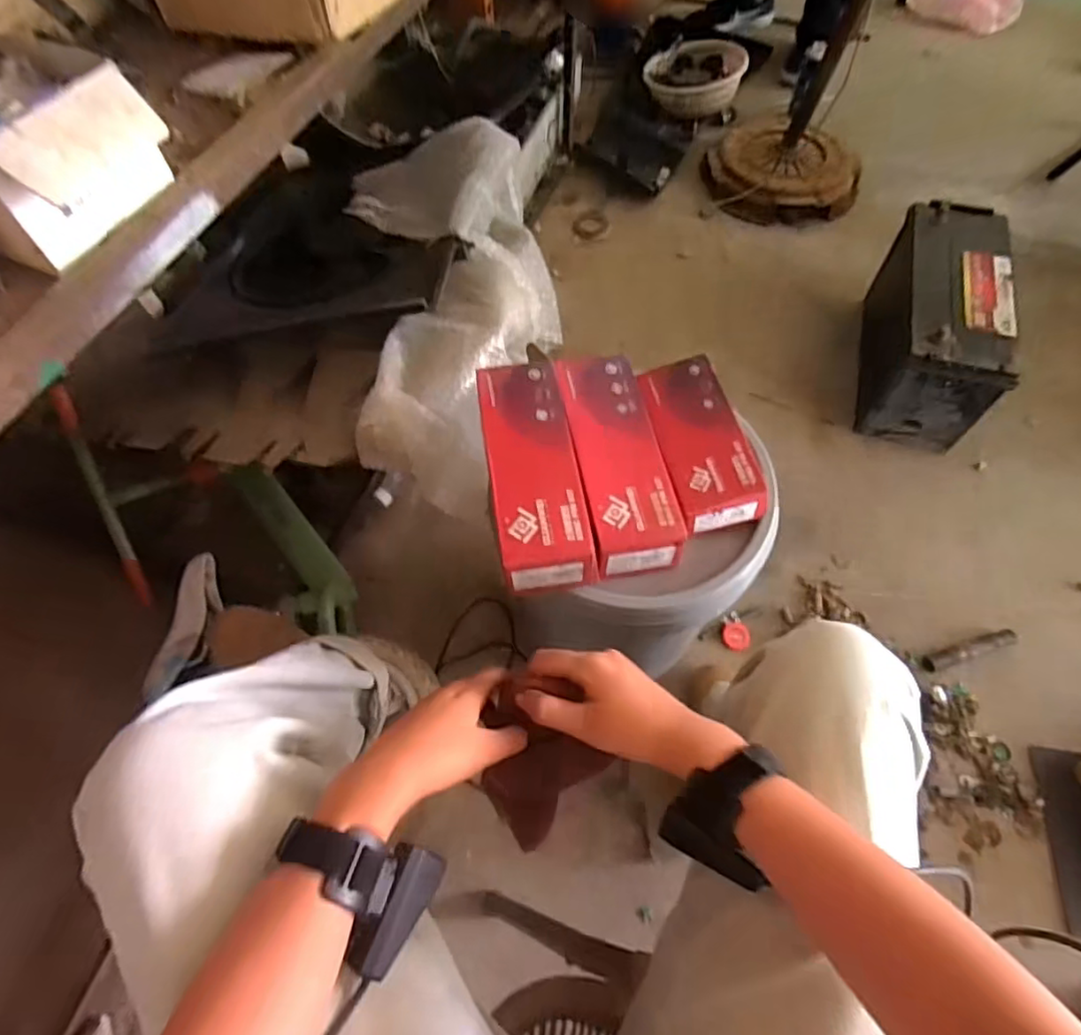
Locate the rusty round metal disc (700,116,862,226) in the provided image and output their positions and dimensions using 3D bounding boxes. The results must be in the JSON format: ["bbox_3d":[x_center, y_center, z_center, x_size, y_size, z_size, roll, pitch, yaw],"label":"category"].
[{"bbox_3d":[0.564,-0.814,1.478,0.341,0.074,0.311,-1,61,2],"label":"rusty round metal disc"}]

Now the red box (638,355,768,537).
[{"bbox_3d":[0.159,-0.078,0.650,0.087,0.052,0.174,-12,62,-6],"label":"red box"}]

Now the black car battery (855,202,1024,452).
[{"bbox_3d":[0.701,-0.343,1.132,0.158,0.213,0.387,13,62,9],"label":"black car battery"}]

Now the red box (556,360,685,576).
[{"bbox_3d":[0.078,-0.063,0.646,0.088,0.056,0.235,-9,61,-4],"label":"red box"}]

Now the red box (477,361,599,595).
[{"bbox_3d":[-0.009,-0.048,0.624,0.088,0.053,0.235,-8,61,-4],"label":"red box"}]

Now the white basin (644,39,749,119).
[{"bbox_3d":[0.383,-1.097,1.571,0.251,0.073,0.206,8,61,5],"label":"white basin"}]

